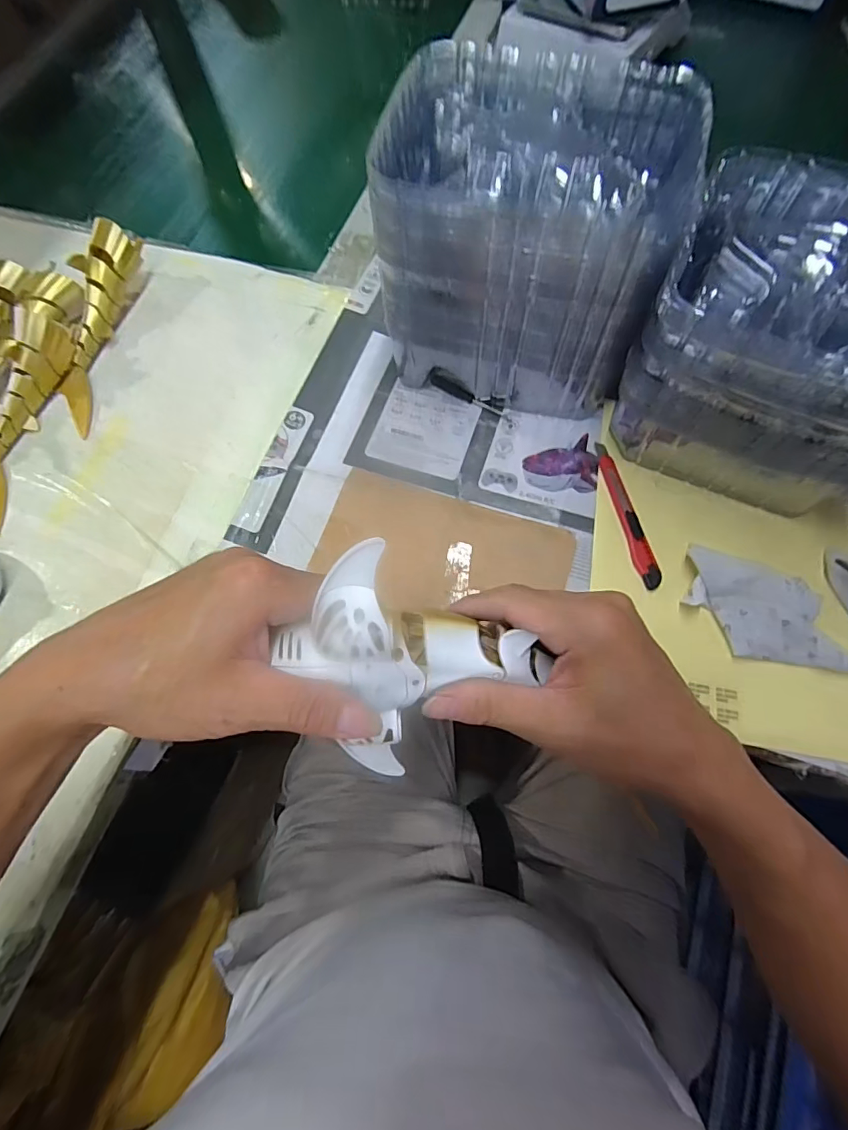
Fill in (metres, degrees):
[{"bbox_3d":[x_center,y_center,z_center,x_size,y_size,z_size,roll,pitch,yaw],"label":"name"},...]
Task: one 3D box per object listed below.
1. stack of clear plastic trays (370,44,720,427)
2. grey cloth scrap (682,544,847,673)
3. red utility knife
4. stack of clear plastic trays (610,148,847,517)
[{"bbox_3d":[0.081,-0.261,0.404,0.202,0.191,0.177,14,71,8],"label":"stack of clear plastic trays"},{"bbox_3d":[0.262,0.039,0.373,0.127,0.015,0.067,22,90,13],"label":"grey cloth scrap"},{"bbox_3d":[0.172,-0.045,0.421,0.017,0.006,0.138,-12,70,-1],"label":"red utility knife"},{"bbox_3d":[0.270,-0.158,0.376,0.202,0.158,0.167,24,73,11],"label":"stack of clear plastic trays"}]

